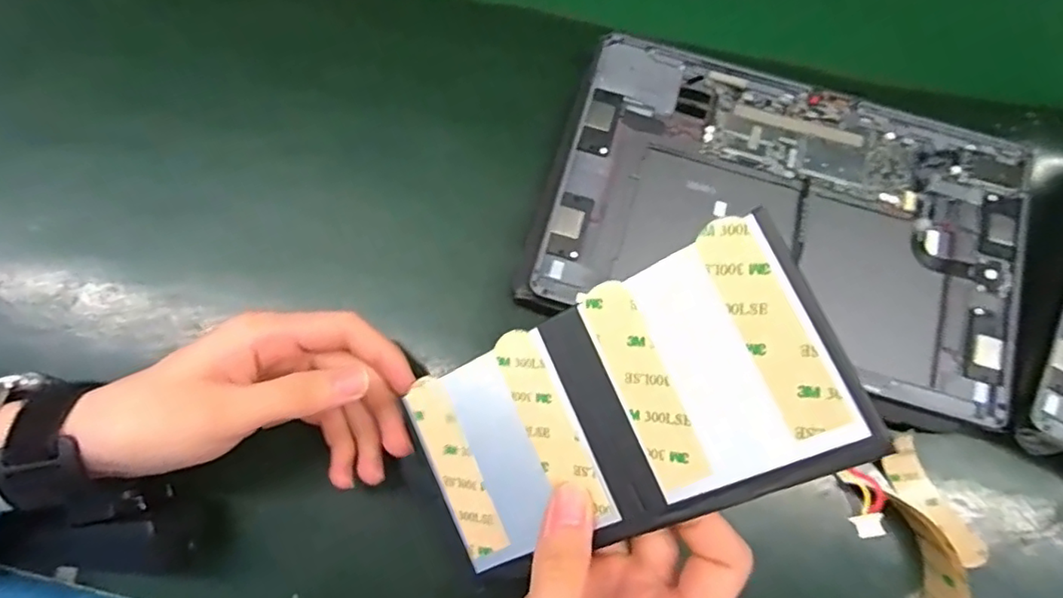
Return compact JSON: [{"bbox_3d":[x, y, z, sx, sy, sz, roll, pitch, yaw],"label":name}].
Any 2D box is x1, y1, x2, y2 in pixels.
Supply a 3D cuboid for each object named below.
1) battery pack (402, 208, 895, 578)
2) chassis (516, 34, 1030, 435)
[{"bbox_3d":[0.029,0.045,0.232,0.168,0.004,0.090,-29,80,23],"label":"battery pack"},{"bbox_3d":[0.140,-0.045,0.329,0.258,0.009,0.171,17,74,3],"label":"chassis"}]

